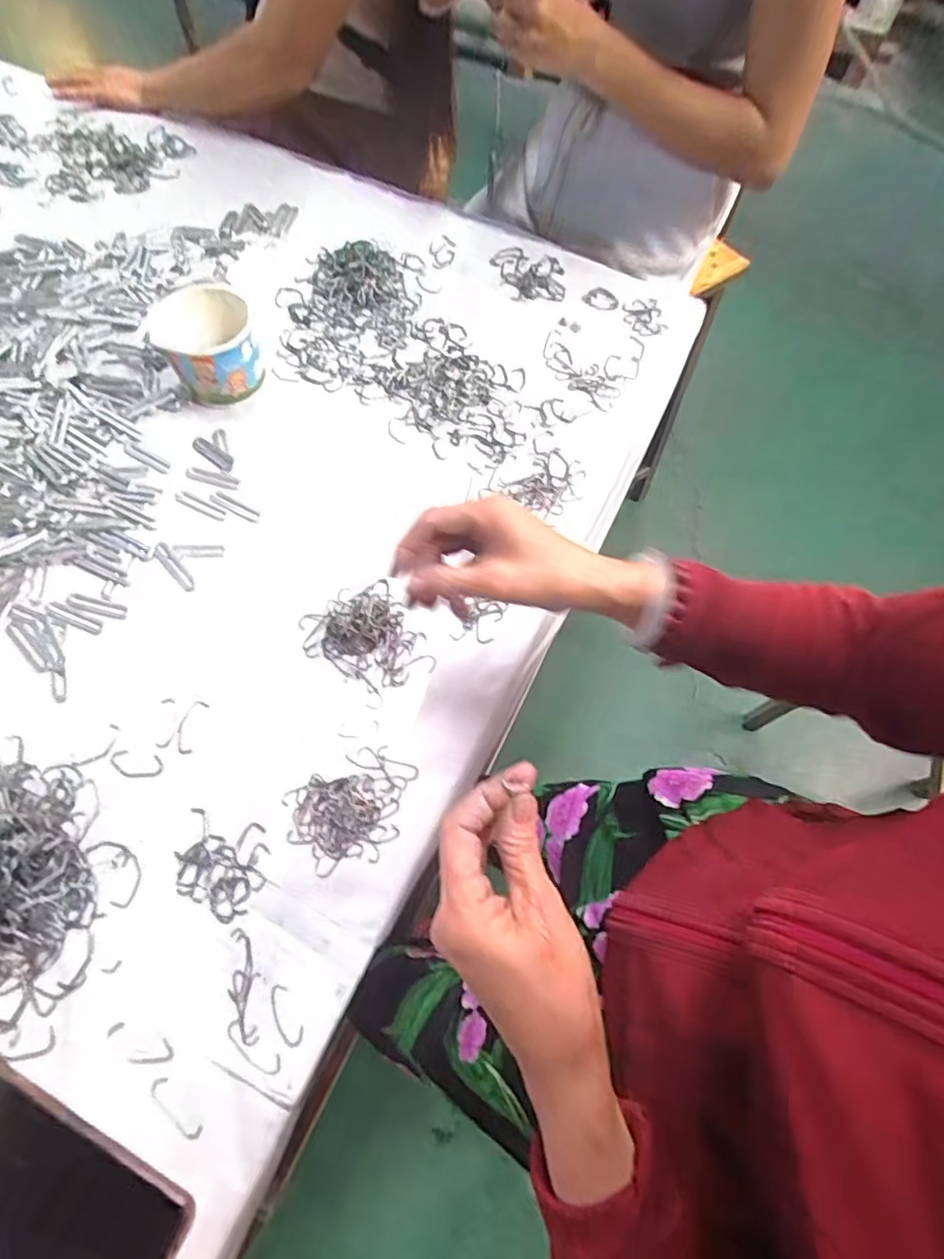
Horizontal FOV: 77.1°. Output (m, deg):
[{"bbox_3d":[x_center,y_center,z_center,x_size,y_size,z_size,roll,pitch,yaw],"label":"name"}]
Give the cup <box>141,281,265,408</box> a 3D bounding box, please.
[{"bbox_3d":[-0.257,-0.277,0.586,0.093,0.070,0.099,-25,68,-12],"label":"cup"}]

